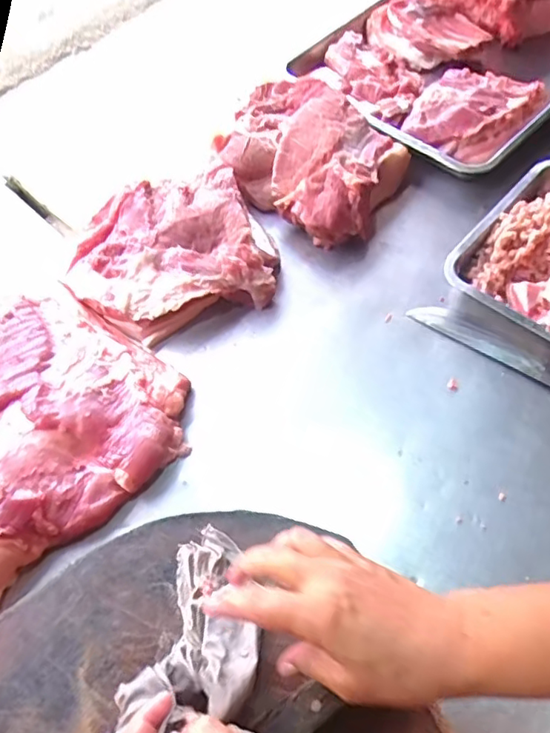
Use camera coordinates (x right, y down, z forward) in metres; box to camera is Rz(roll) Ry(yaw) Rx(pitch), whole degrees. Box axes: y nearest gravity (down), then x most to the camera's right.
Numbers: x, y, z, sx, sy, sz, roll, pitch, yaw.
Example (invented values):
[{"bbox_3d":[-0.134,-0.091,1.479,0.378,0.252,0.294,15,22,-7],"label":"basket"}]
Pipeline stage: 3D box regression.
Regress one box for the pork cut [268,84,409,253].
[{"bbox_3d":[0.082,-0.264,0.780,0.152,0.086,0.200,24,63,17],"label":"pork cut"}]

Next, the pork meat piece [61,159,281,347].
[{"bbox_3d":[-0.132,-0.141,0.730,0.243,0.075,0.201,-20,59,-8],"label":"pork meat piece"}]

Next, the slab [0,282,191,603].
[{"bbox_3d":[-0.283,0.065,0.631,0.322,0.055,0.286,-39,64,-18],"label":"slab"}]

